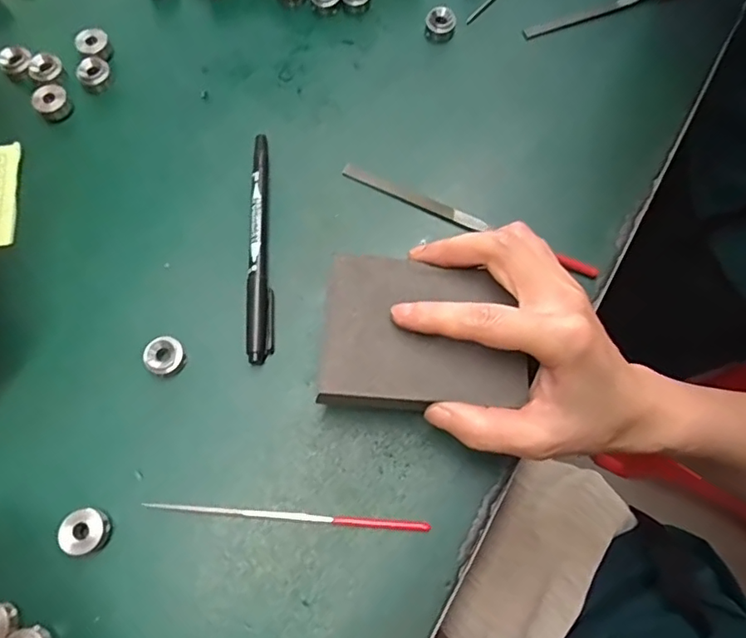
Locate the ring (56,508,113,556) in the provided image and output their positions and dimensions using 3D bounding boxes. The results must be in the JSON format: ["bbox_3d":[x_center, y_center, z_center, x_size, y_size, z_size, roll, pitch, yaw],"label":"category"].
[{"bbox_3d":[-0.134,0.099,0.253,0.020,0.011,0.019,0,70,-1],"label":"ring"}]

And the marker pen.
[{"bbox_3d":[-0.063,-0.043,0.304,0.013,0.008,0.137,-3,70,-2],"label":"marker pen"}]

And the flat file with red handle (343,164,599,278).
[{"bbox_3d":[0.053,-0.057,0.312,0.155,0.009,0.009,26,72,8],"label":"flat file with red handle"}]

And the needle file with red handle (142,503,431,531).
[{"bbox_3d":[-0.041,0.095,0.261,0.135,0.004,0.004,4,70,0],"label":"needle file with red handle"}]

